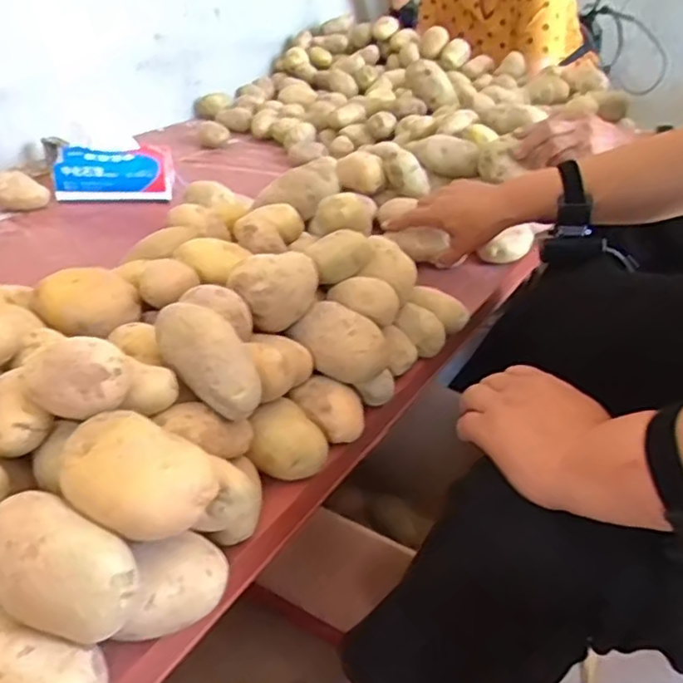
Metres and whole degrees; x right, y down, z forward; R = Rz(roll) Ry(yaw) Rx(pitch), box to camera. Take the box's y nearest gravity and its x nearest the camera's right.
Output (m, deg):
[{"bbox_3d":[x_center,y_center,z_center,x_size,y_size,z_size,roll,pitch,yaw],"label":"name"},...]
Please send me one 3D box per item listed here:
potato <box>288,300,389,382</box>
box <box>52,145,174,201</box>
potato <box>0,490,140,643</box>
[{"bbox_3d":[0.000,0.006,0.567,0.075,0.056,0.051,29,41,32],"label":"potato"},{"bbox_3d":[-0.327,-0.246,0.951,0.158,0.067,0.059,0,34,-7],"label":"box"},{"bbox_3d":[-0.154,0.123,0.352,0.092,0.053,0.047,16,36,17],"label":"potato"}]

